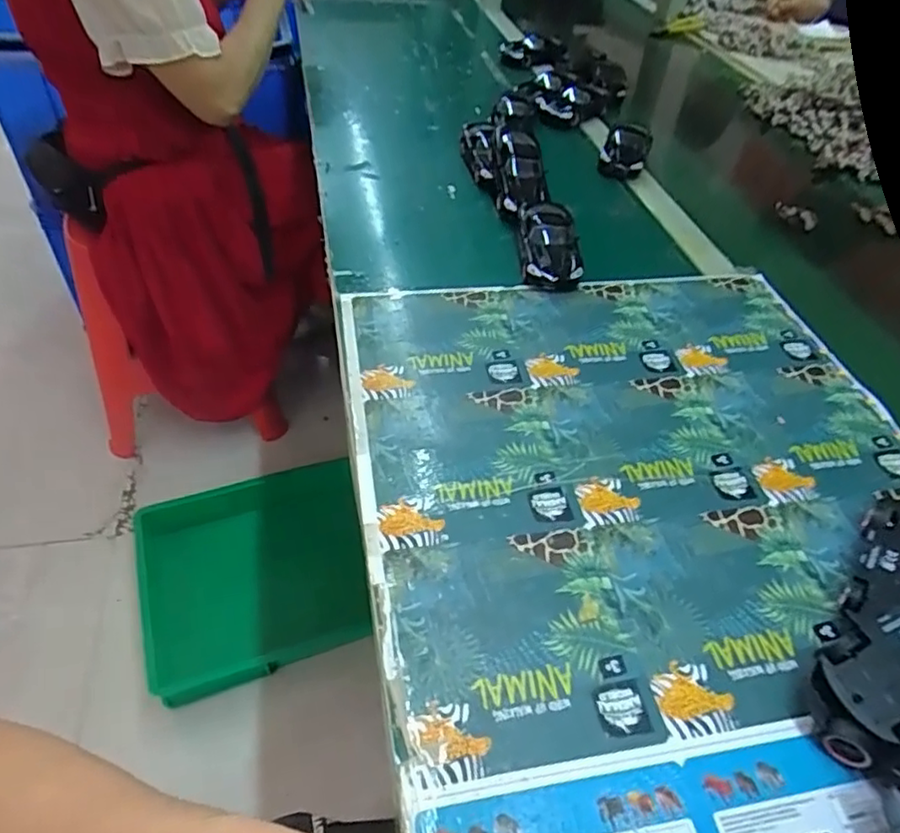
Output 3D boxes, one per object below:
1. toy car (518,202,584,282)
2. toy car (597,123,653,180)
[{"bbox_3d":[0.103,-0.184,0.652,0.061,0.034,0.114,5,47,0],"label":"toy car"},{"bbox_3d":[0.239,-0.358,0.830,0.060,0.038,0.112,19,48,13],"label":"toy car"}]

